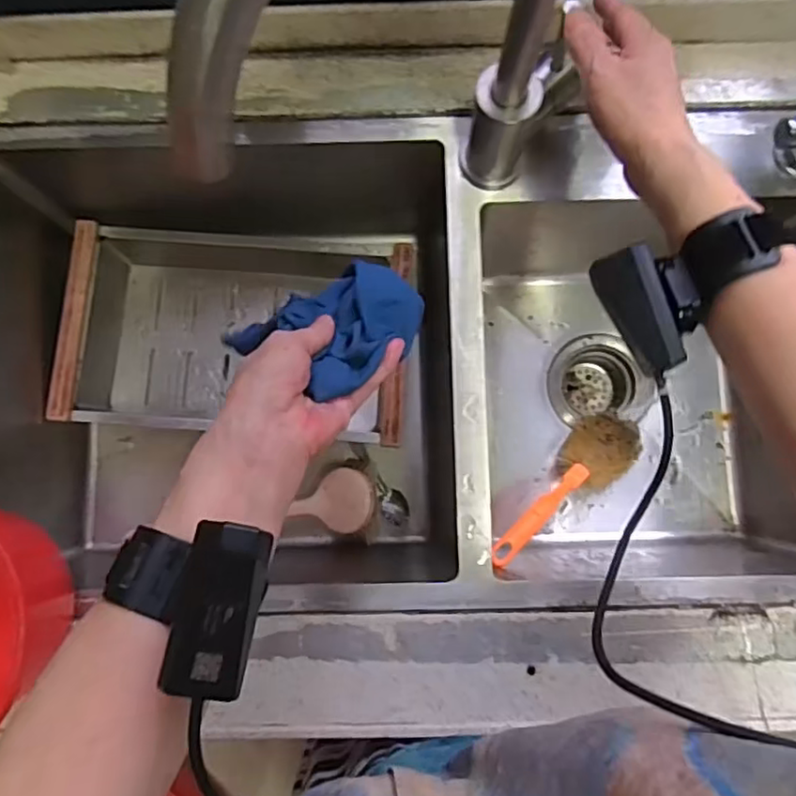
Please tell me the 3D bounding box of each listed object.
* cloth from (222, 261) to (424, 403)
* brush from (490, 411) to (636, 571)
[{"bbox_3d":[-0.041,-0.047,0.417,0.085,0.049,0.108,44,85,5],"label":"cloth"},{"bbox_3d":[0.160,0.084,0.621,0.239,0.047,0.064,-33,83,-39],"label":"brush"}]

